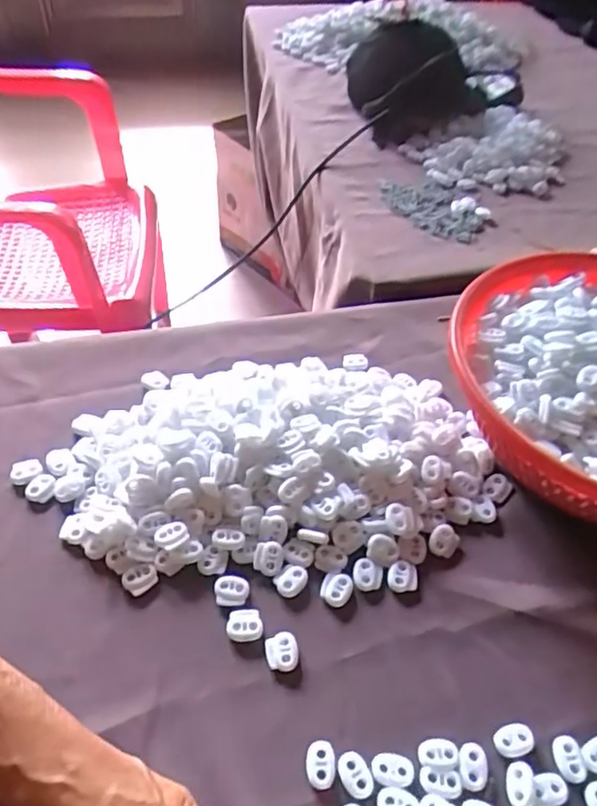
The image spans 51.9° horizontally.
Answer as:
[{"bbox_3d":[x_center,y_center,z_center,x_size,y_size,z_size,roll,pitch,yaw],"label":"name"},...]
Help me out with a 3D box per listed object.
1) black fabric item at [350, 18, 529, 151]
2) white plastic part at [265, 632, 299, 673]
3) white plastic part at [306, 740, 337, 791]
[{"bbox_3d":[0.188,-0.433,0.808,0.221,0.104,0.142,-12,51,-12],"label":"black fabric item"},{"bbox_3d":[-0.010,0.152,0.376,0.020,0.006,0.023,-5,48,-7],"label":"white plastic part"},{"bbox_3d":[0.013,0.196,0.333,0.016,0.004,0.023,0,48,-2],"label":"white plastic part"}]

